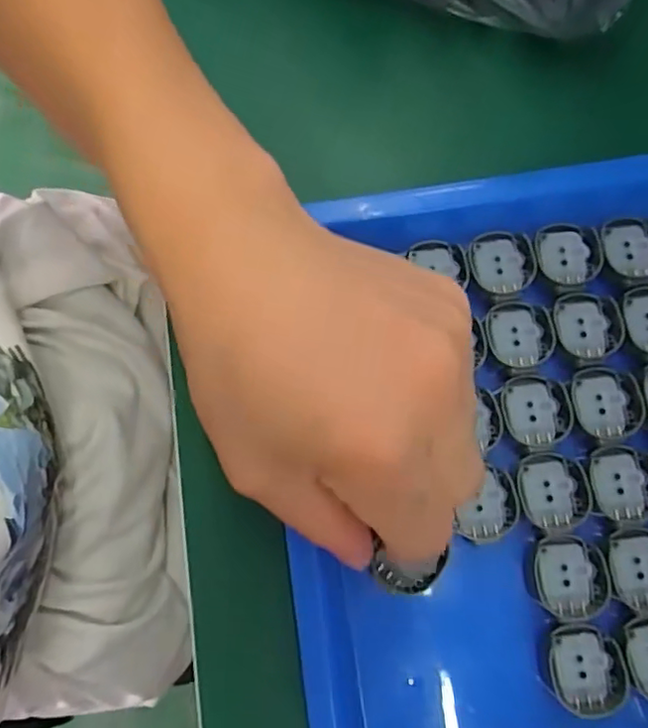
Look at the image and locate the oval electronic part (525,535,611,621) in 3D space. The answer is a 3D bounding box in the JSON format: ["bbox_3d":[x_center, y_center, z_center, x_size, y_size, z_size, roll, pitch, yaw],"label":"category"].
[{"bbox_3d":[0.088,0.077,0.214,0.025,0.014,0.028,-6,78,0],"label":"oval electronic part"}]

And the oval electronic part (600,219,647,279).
[{"bbox_3d":[0.125,-0.046,0.234,0.022,0.008,0.024,-10,78,-1],"label":"oval electronic part"}]

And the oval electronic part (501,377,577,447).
[{"bbox_3d":[0.080,0.018,0.221,0.024,0.009,0.026,-10,78,-1],"label":"oval electronic part"}]

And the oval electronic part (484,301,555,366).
[{"bbox_3d":[0.076,-0.012,0.228,0.024,0.008,0.025,4,78,2],"label":"oval electronic part"}]

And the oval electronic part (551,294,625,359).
[{"bbox_3d":[0.103,-0.015,0.227,0.024,0.009,0.025,-9,78,0],"label":"oval electronic part"}]

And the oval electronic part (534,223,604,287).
[{"bbox_3d":[0.098,-0.044,0.234,0.023,0.007,0.025,-8,78,0],"label":"oval electronic part"}]

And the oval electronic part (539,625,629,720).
[{"bbox_3d":[0.091,0.108,0.208,0.026,0.009,0.029,-1,78,1],"label":"oval electronic part"}]

